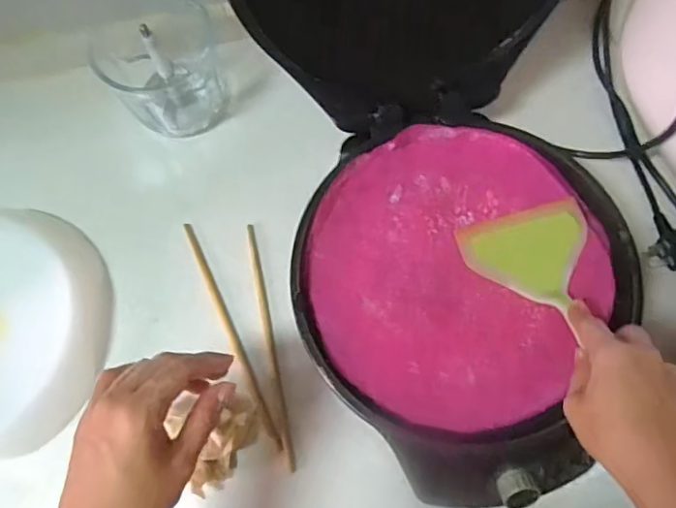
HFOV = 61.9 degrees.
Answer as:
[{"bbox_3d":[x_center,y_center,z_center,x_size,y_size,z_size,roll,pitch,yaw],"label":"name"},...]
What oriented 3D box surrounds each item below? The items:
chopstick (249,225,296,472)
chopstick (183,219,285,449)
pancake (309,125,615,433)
[{"bbox_3d":[-0.064,0.080,0.529,0.009,0.011,0.231,-11,72,-2],"label":"chopstick"},{"bbox_3d":[-0.102,0.073,0.536,0.009,0.015,0.232,-25,73,-6],"label":"chopstick"},{"bbox_3d":[0.100,0.011,0.494,0.246,0.010,0.252,-1,72,2],"label":"pancake"}]

